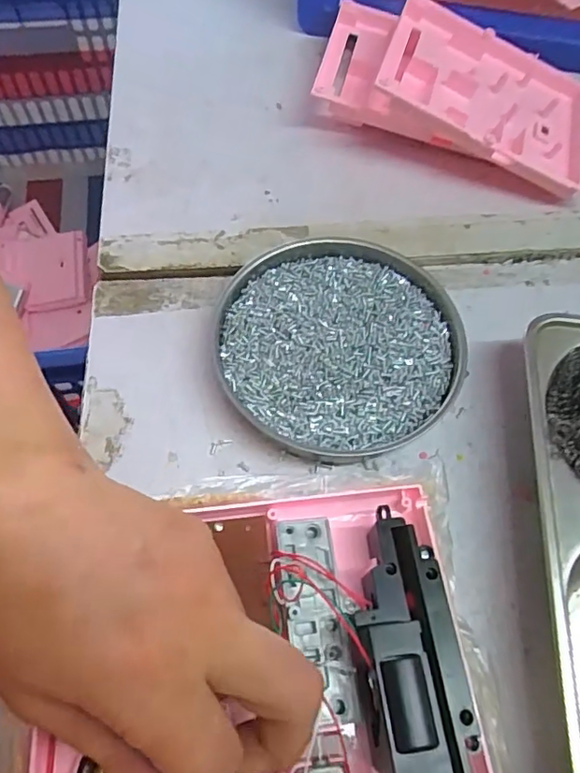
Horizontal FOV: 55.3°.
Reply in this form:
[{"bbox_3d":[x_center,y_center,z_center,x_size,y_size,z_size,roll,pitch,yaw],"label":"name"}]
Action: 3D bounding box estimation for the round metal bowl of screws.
[{"bbox_3d":[0.029,-0.025,0.314,0.133,0.017,0.134,1,62,-1],"label":"round metal bowl of screws"}]

